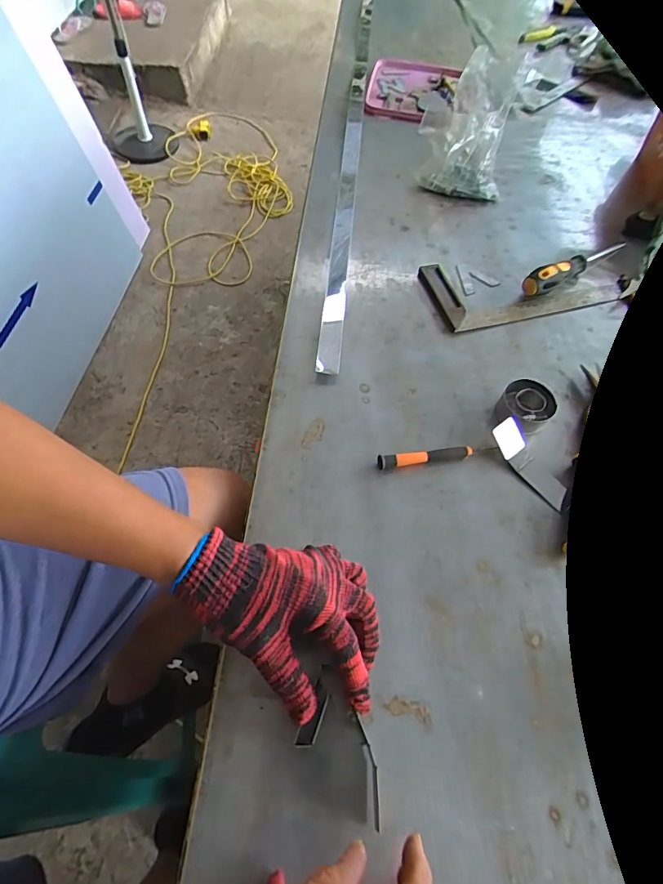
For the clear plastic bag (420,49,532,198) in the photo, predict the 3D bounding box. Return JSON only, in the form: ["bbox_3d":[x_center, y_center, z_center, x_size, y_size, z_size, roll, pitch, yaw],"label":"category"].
[{"bbox_3d":[0.218,-0.511,0.744,0.129,0.095,0.259,15,60,5],"label":"clear plastic bag"}]

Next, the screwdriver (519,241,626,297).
[{"bbox_3d":[0.332,-0.242,0.625,0.212,0.037,0.025,-32,66,-20],"label":"screwdriver"}]

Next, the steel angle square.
[{"bbox_3d":[0.250,-0.207,0.613,0.246,0.011,0.111,-13,61,-11],"label":"steel angle square"}]

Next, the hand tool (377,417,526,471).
[{"bbox_3d":[0.123,0.009,0.462,0.151,0.029,0.029,-11,61,-10],"label":"hand tool"}]

